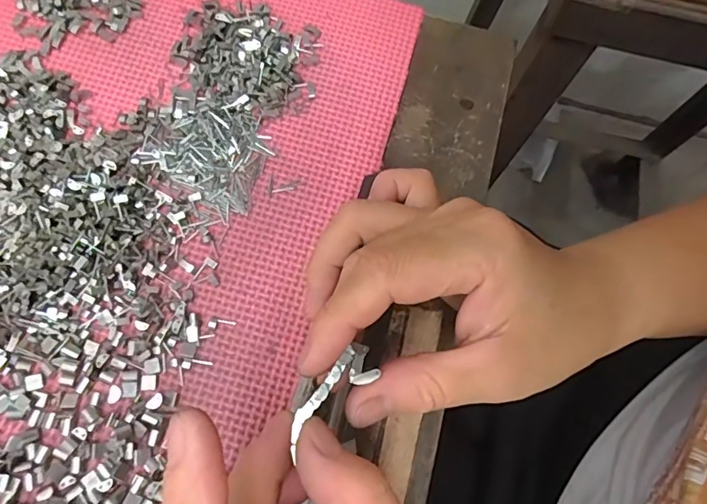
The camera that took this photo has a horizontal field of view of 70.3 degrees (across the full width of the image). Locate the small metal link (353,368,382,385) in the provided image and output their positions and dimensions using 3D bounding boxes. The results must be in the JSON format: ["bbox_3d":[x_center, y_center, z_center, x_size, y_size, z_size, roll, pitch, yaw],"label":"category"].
[{"bbox_3d":[0.005,0.043,0.174,0.010,0.004,0.004,-19,73,-15],"label":"small metal link"}]

